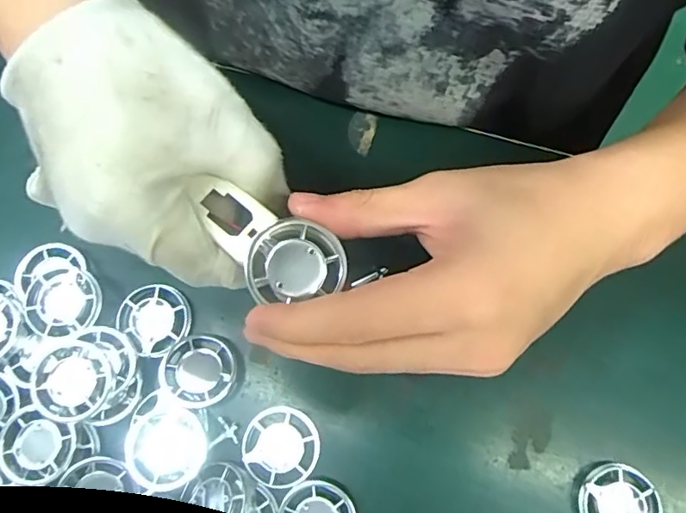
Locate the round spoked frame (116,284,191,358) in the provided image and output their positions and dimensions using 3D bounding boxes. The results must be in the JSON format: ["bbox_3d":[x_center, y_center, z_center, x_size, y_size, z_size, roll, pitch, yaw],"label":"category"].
[{"bbox_3d":[-0.102,0.034,0.282,0.039,0.011,0.038,0,78,1],"label":"round spoked frame"}]

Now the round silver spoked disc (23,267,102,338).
[{"bbox_3d":[-0.148,0.023,0.276,0.040,0.004,0.036,14,78,4],"label":"round silver spoked disc"}]

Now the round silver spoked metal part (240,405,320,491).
[{"bbox_3d":[-0.032,0.097,0.269,0.038,0.004,0.038,0,78,1],"label":"round silver spoked metal part"}]

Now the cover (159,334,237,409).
[{"bbox_3d":[-0.076,0.060,0.276,0.038,0.005,0.036,0,78,1],"label":"cover"}]

